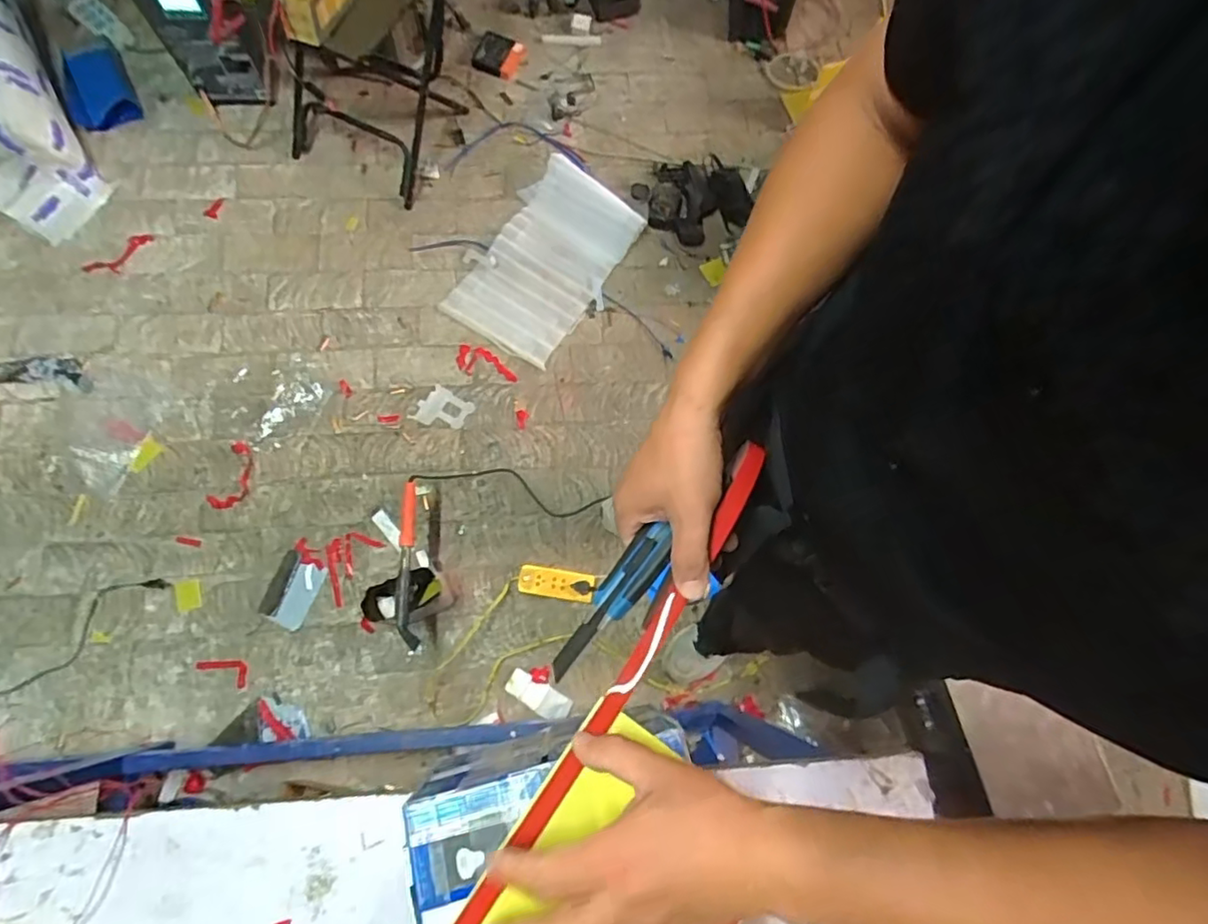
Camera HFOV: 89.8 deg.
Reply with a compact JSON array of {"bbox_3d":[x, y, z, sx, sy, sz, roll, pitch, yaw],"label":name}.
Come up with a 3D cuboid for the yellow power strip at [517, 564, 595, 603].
[{"bbox_3d":[-0.110,0.280,1.399,0.170,0.030,0.065,8,74,0],"label":"yellow power strip"}]

